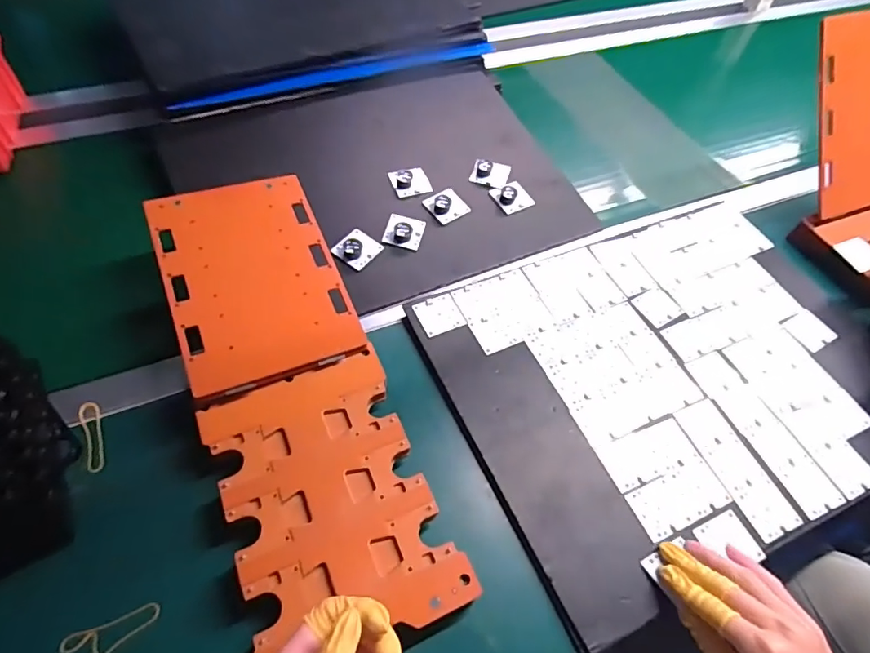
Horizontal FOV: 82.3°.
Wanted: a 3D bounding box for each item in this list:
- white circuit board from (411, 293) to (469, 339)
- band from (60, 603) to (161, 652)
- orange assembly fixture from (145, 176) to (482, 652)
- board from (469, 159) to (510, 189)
[{"bbox_3d":[0.005,-0.013,0.556,0.048,0.004,0.045,-19,62,-19],"label":"white circuit board"},{"bbox_3d":[-0.252,0.240,0.386,0.070,0.011,0.027,-13,59,-13],"label":"band"},{"bbox_3d":[-0.134,0.047,0.455,0.159,0.027,0.445,-22,68,-16],"label":"orange assembly fixture"},{"bbox_3d":[0.076,-0.212,0.680,0.049,0.015,0.043,19,57,8],"label":"board"}]

